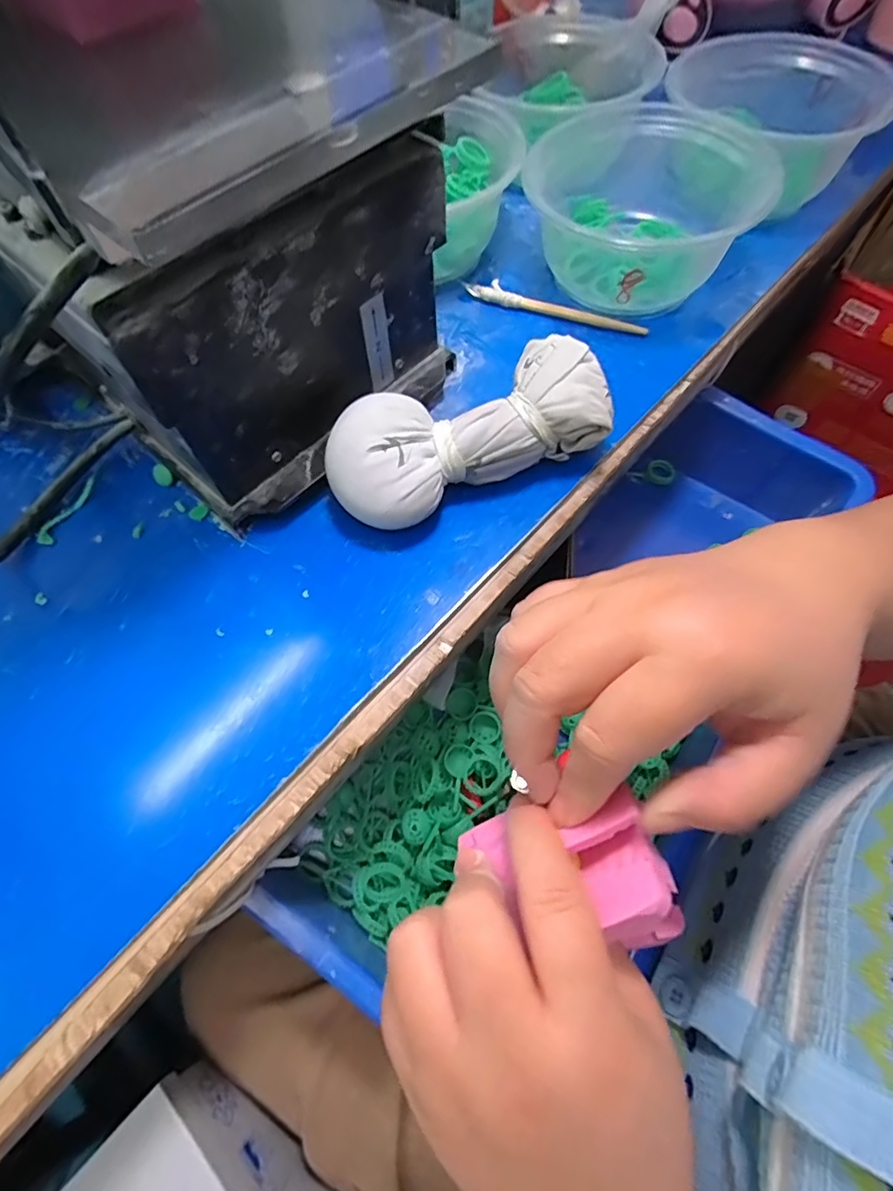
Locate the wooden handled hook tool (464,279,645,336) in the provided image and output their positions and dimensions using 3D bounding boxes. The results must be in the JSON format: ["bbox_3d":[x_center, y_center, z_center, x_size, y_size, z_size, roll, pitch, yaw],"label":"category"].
[{"bbox_3d":[0.067,-0.180,0.332,0.116,0.009,0.016,21,67,11],"label":"wooden handled hook tool"}]

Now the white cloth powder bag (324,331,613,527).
[{"bbox_3d":[0.010,-0.077,0.264,0.137,0.046,0.056,-25,66,-10],"label":"white cloth powder bag"}]

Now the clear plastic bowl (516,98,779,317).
[{"bbox_3d":[0.114,-0.229,0.326,0.135,0.060,0.131,17,66,10],"label":"clear plastic bowl"}]

